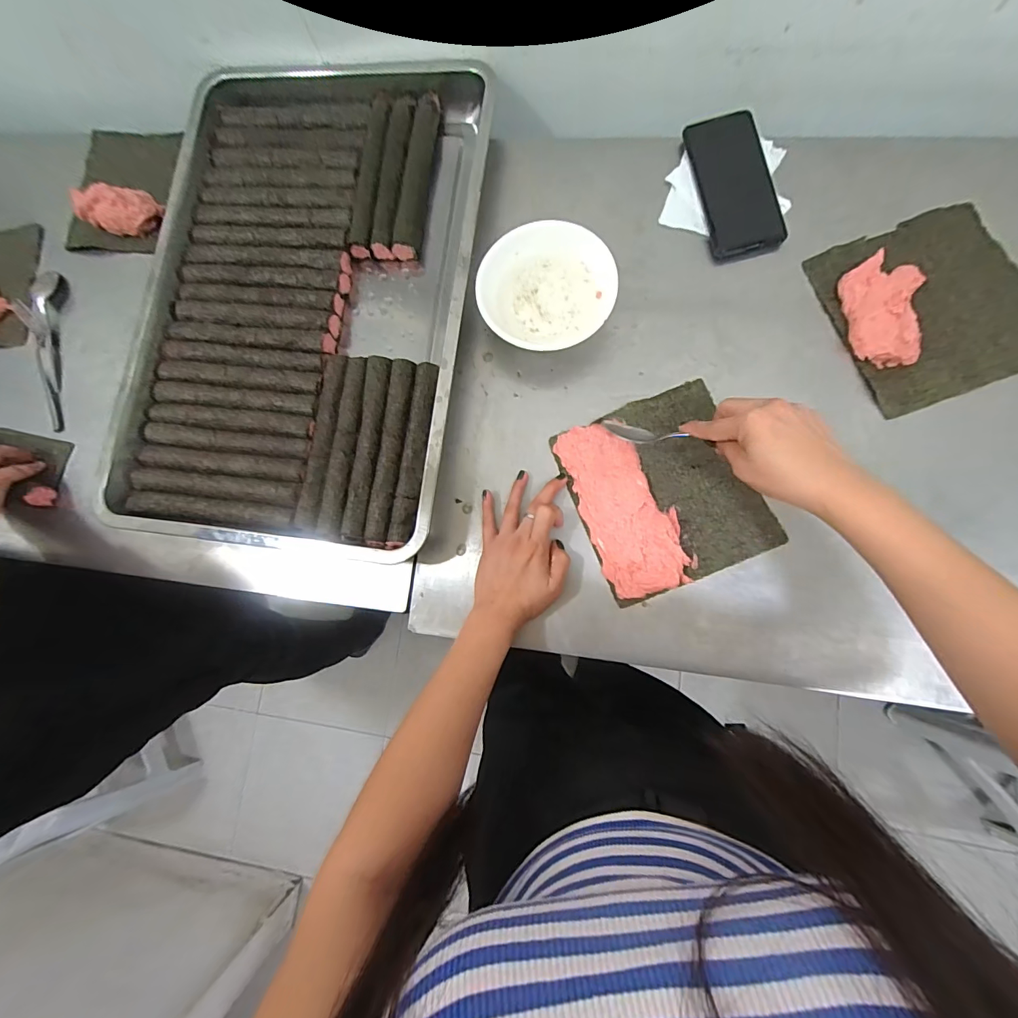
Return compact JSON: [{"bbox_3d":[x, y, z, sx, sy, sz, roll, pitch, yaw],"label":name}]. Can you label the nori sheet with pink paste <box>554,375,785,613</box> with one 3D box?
[{"bbox_3d":[0.160,-0.020,0.448,0.174,0.015,0.192,-21,82,-1],"label":"nori sheet with pink paste"}]

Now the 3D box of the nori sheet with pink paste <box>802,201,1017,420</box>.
[{"bbox_3d":[0.441,-0.215,0.445,0.183,0.030,0.193,-20,82,-1],"label":"nori sheet with pink paste"}]

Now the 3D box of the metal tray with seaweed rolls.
[{"bbox_3d":[-0.235,-0.261,0.505,0.383,0.058,0.609,7,82,3],"label":"metal tray with seaweed rolls"}]

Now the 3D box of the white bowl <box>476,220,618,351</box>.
[{"bbox_3d":[0.040,-0.240,0.477,0.140,0.042,0.141,0,82,2],"label":"white bowl"}]

